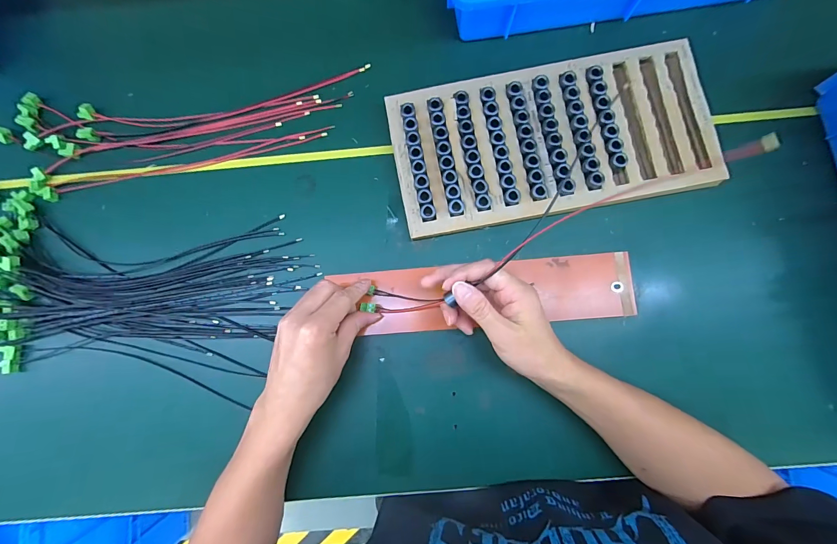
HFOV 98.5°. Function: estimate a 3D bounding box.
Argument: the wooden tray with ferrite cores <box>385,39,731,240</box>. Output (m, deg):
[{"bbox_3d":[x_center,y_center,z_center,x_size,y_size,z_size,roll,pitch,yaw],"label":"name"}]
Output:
[{"bbox_3d":[0.151,-0.154,0.423,0.353,0.037,0.176,-11,83,0],"label":"wooden tray with ferrite cores"}]

